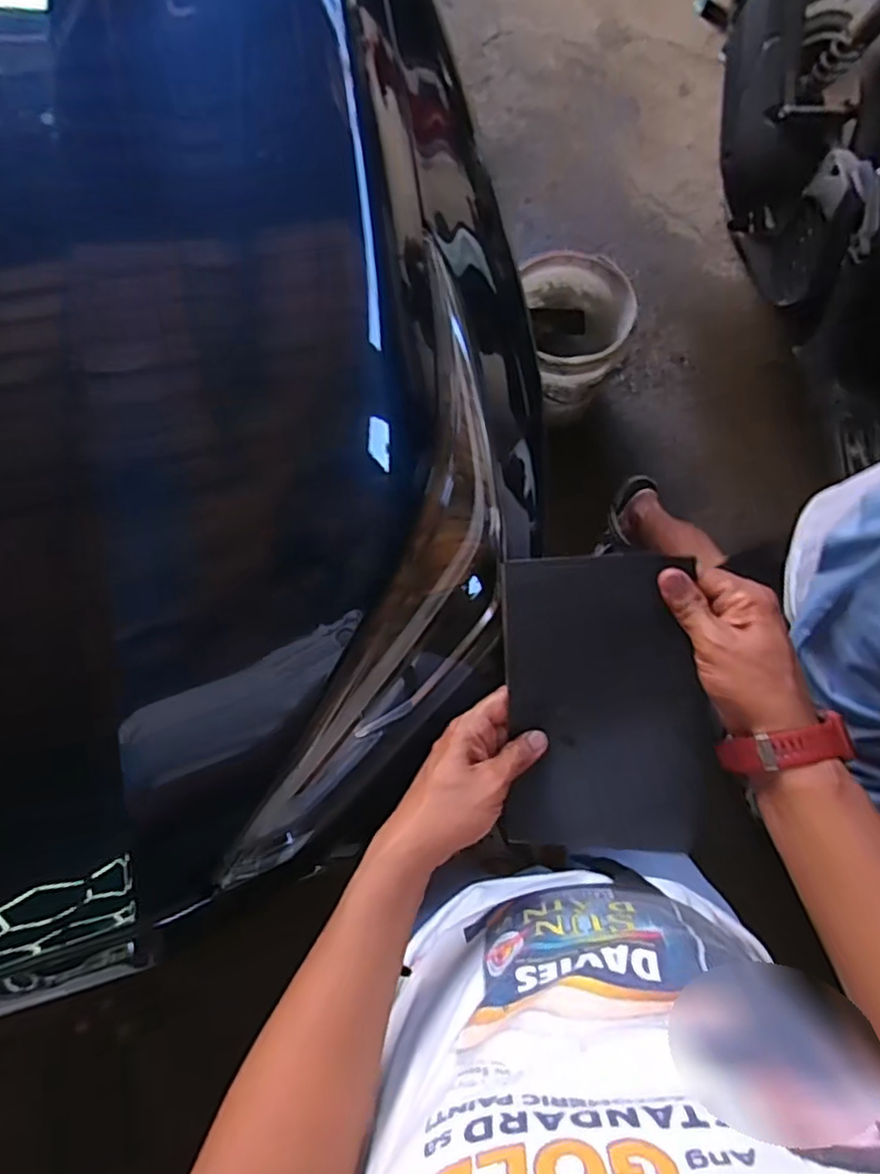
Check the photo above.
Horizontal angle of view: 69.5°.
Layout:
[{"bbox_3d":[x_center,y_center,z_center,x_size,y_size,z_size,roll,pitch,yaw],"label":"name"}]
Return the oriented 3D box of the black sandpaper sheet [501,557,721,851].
[{"bbox_3d":[0.130,0.088,0.489,0.154,0.025,0.219,-1,94,7],"label":"black sandpaper sheet"}]

